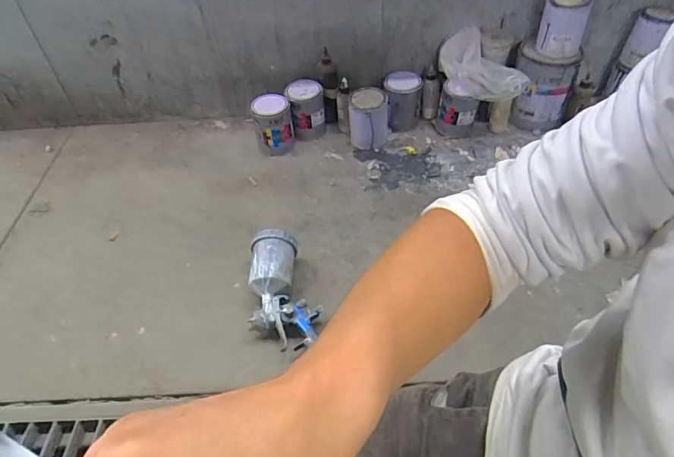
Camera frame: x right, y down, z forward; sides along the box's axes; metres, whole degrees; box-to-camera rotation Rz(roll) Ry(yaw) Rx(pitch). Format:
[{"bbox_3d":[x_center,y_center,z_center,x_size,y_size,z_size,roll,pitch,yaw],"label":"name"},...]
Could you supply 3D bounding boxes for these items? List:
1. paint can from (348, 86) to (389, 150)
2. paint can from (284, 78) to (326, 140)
[{"bbox_3d":[0.091,-0.320,1.326,0.111,0.143,0.132,-1,47,2],"label":"paint can"},{"bbox_3d":[-0.090,-0.345,1.365,0.104,0.148,0.105,-2,47,2],"label":"paint can"}]

